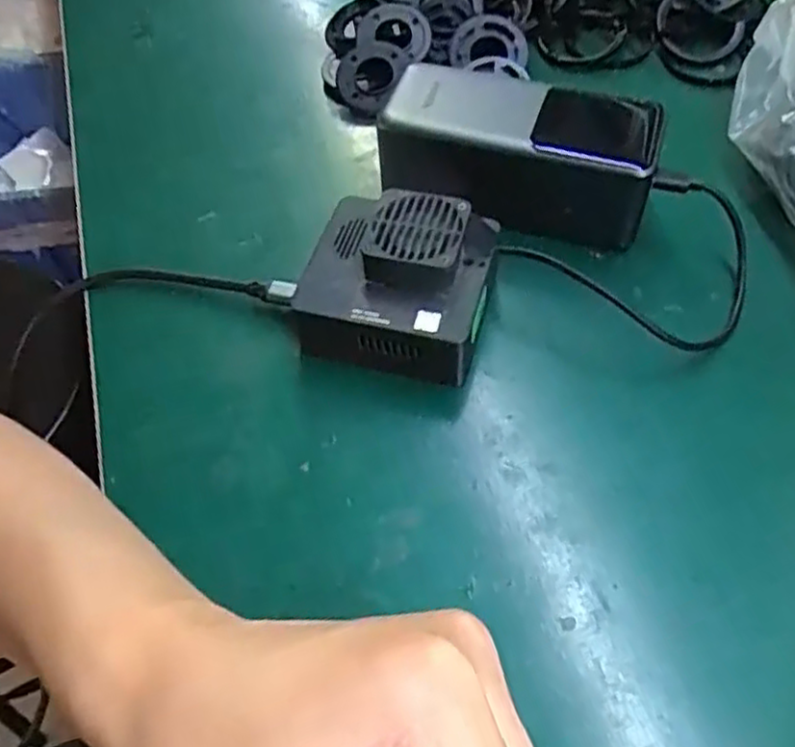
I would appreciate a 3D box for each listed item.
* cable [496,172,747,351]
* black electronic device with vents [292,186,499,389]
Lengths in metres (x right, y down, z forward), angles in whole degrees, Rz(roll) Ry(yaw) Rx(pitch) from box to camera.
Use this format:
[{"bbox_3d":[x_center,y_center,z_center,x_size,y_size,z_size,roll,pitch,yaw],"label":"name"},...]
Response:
[{"bbox_3d":[0.109,-0.056,0.334,0.101,0.040,0.082,24,61,19],"label":"cable"},{"bbox_3d":[-0.001,-0.040,0.324,0.080,0.046,0.075,11,57,12],"label":"black electronic device with vents"}]

